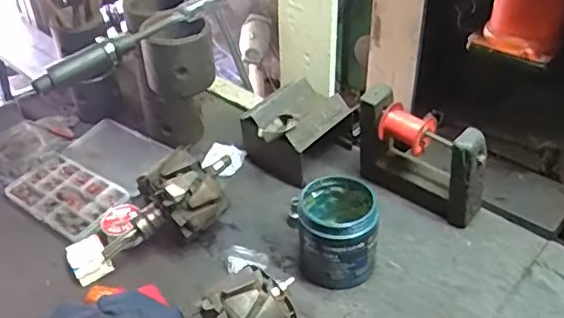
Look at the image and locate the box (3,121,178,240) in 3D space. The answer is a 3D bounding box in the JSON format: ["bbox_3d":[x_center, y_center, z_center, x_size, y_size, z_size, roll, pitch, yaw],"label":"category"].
[{"bbox_3d":[-0.273,0.028,0.849,0.183,0.047,0.198,22,43,31],"label":"box"}]

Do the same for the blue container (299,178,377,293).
[{"bbox_3d":[0.066,0.089,0.679,0.090,0.102,0.097,0,36,5],"label":"blue container"}]

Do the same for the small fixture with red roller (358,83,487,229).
[{"bbox_3d":[0.176,0.001,0.740,0.165,0.158,0.051,27,45,35],"label":"small fixture with red roller"}]

